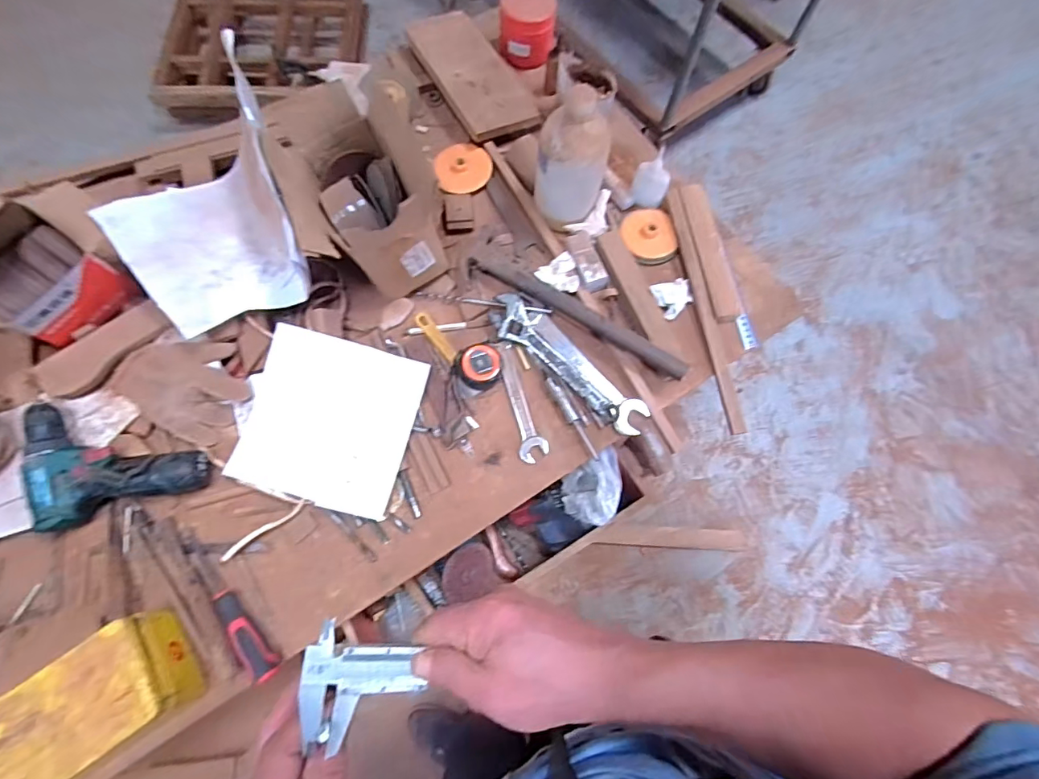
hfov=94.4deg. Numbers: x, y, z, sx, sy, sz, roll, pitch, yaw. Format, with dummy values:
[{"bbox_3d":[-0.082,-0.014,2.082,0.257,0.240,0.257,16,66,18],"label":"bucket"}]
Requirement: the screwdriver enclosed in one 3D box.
[{"bbox_3d":[-0.354,0.250,0.570,0.028,0.037,0.212,-42,78,-15],"label":"screwdriver"}]

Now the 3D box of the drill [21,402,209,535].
[{"bbox_3d":[-0.505,0.080,0.603,0.189,0.051,0.153,-14,72,-7],"label":"drill"}]

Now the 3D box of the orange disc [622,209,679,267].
[{"bbox_3d":[0.205,-0.244,0.766,0.078,0.022,0.097,-10,71,7],"label":"orange disc"}]

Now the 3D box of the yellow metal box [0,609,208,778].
[{"bbox_3d":[-0.479,0.351,0.507,0.235,0.082,0.111,-33,76,-12],"label":"yellow metal box"}]

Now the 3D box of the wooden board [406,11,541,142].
[{"bbox_3d":[-0.080,-0.535,0.806,0.132,0.020,0.273,-26,78,-17],"label":"wooden board"}]

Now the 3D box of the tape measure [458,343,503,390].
[{"bbox_3d":[-0.054,-0.034,0.664,0.058,0.041,0.054,1,71,-2],"label":"tape measure"}]

